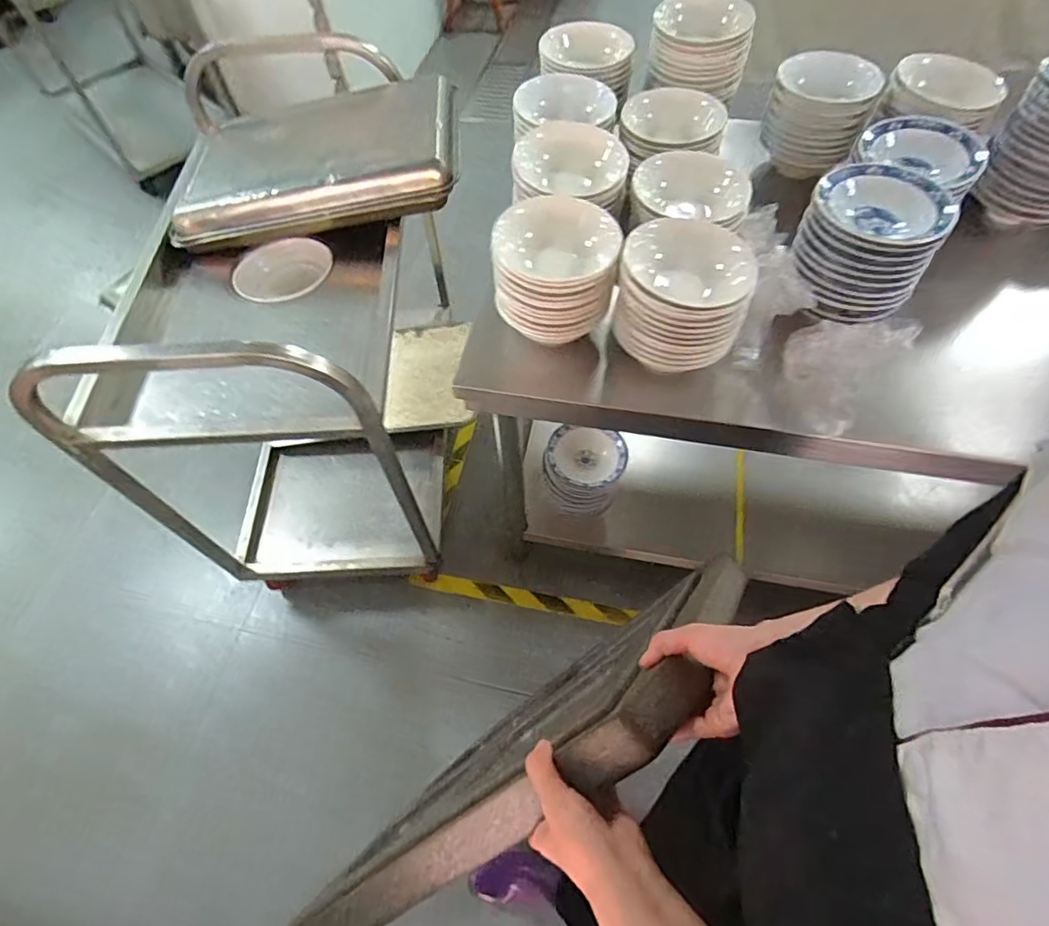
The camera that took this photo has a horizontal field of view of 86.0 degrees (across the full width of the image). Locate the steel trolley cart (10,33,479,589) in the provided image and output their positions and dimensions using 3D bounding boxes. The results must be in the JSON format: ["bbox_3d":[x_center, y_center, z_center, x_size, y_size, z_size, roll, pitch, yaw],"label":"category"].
[{"bbox_3d":[-0.492,-0.333,1.359,0.549,0.871,1.016,-5,59,-1],"label":"steel trolley cart"}]

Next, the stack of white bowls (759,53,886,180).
[{"bbox_3d":[0.534,-0.631,1.029,0.184,0.151,0.152,19,62,13],"label":"stack of white bowls"}]

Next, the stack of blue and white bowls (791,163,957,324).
[{"bbox_3d":[0.482,-0.314,0.805,0.176,0.117,0.191,22,62,15],"label":"stack of blue and white bowls"}]

